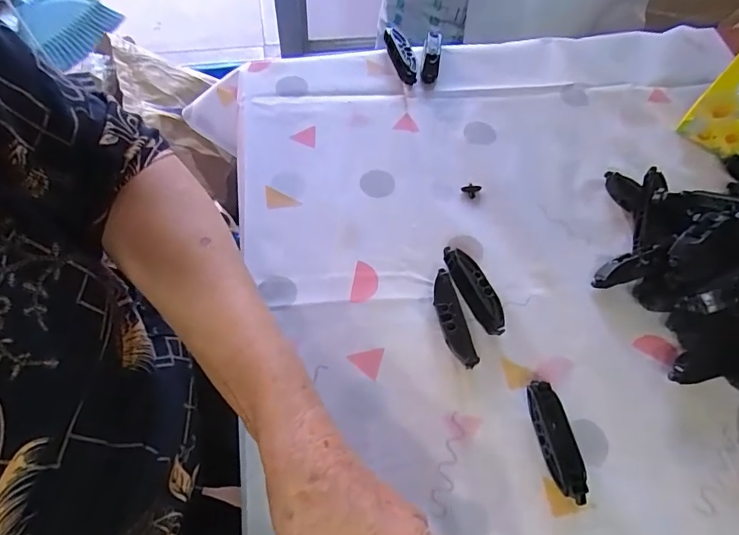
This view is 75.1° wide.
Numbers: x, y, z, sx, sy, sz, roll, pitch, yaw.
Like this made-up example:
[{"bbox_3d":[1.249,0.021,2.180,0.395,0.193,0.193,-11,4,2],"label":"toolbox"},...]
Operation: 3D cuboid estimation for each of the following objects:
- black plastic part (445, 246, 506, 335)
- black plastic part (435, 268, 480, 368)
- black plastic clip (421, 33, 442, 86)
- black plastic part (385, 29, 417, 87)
[{"bbox_3d":[0.087,0.018,0.394,0.024,0.014,0.080,-20,64,-13],"label":"black plastic part"},{"bbox_3d":[0.064,0.039,0.375,0.018,0.014,0.078,-12,63,-9],"label":"black plastic part"},{"bbox_3d":[0.067,-0.227,0.519,0.018,0.023,0.062,9,61,2],"label":"black plastic clip"},{"bbox_3d":[0.034,-0.232,0.518,0.021,0.019,0.079,-9,62,-8],"label":"black plastic part"}]

